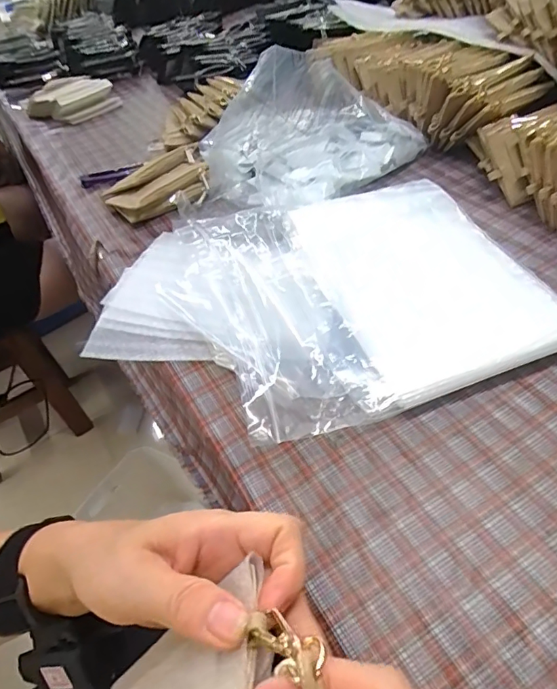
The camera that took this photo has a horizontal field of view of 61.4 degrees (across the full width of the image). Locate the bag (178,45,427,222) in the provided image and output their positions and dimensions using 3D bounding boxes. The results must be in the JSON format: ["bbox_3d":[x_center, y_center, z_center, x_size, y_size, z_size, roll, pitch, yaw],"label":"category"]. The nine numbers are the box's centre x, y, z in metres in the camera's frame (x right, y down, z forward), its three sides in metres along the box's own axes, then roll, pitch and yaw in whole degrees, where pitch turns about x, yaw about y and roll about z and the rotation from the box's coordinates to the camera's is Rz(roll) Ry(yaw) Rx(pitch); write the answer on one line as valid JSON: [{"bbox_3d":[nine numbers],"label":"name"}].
[{"bbox_3d":[0.032,-0.223,0.484,0.253,0.114,0.125,-10,46,-2],"label":"bag"}]

